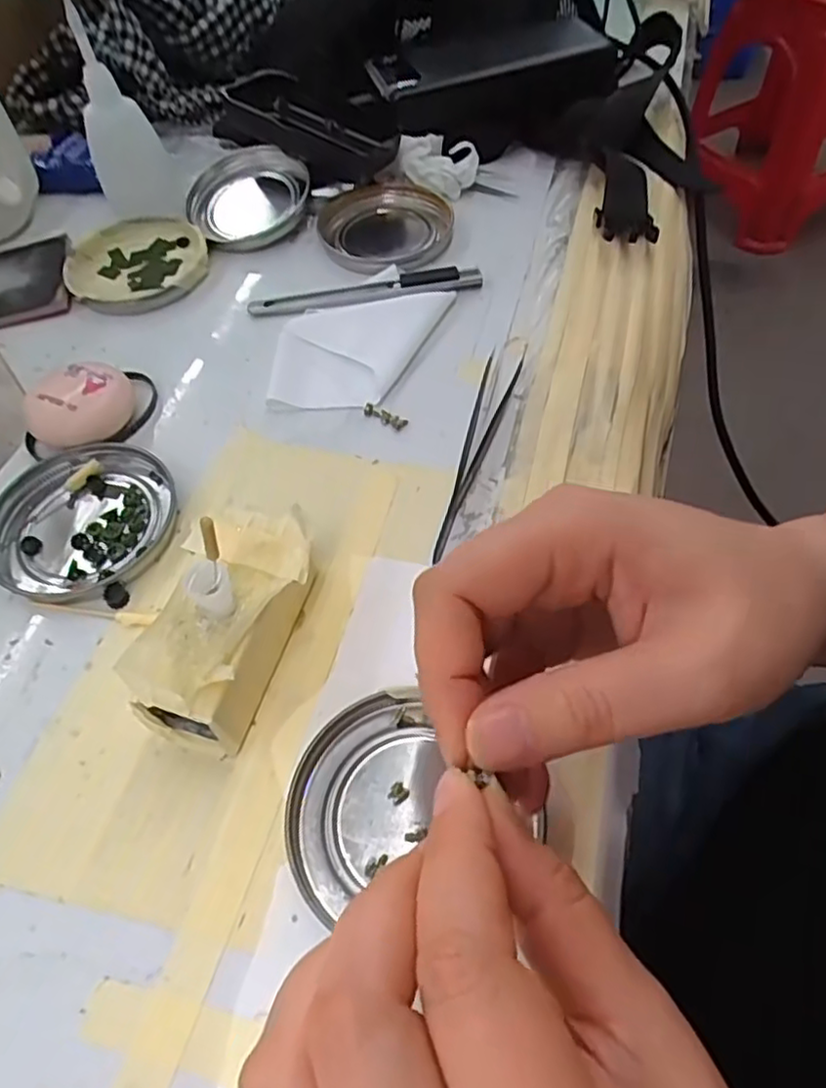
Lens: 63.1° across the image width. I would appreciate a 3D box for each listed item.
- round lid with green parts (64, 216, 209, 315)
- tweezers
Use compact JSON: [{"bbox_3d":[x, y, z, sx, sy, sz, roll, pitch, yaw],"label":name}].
[{"bbox_3d":[-0.161,-0.164,0.393,0.078,0.009,0.083,-2,57,3],"label":"round lid with green parts"},{"bbox_3d":[0.027,-0.047,0.304,0.016,0.004,0.125,15,59,14],"label":"tweezers"}]

